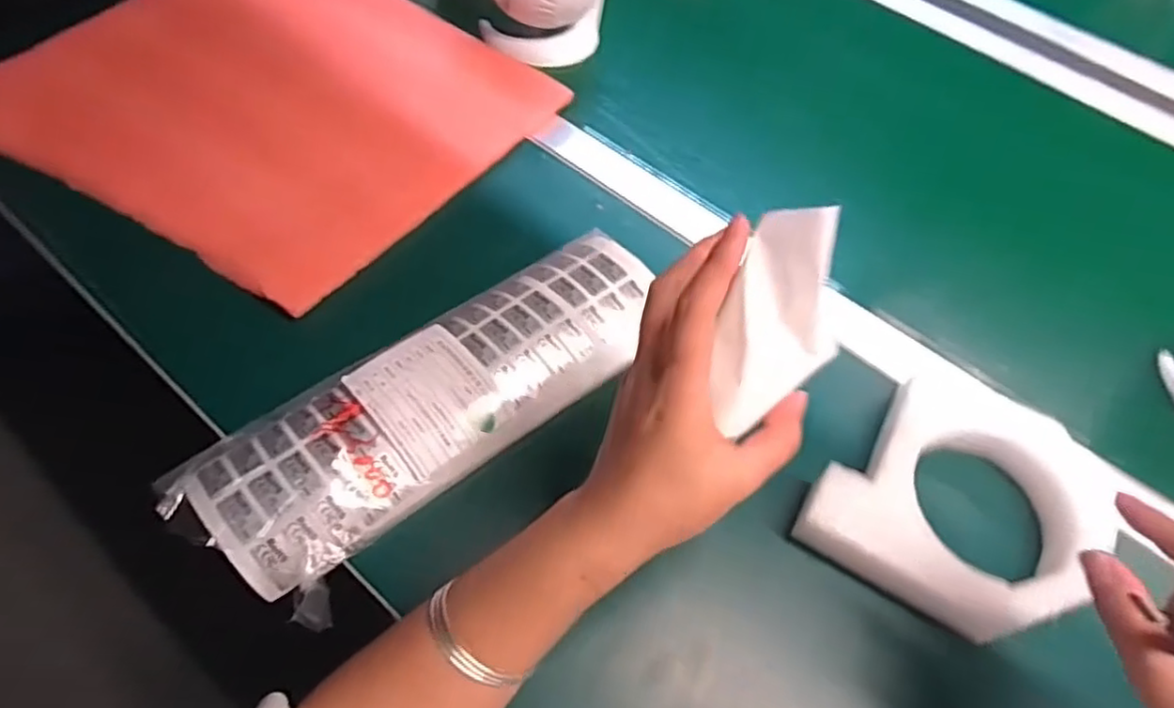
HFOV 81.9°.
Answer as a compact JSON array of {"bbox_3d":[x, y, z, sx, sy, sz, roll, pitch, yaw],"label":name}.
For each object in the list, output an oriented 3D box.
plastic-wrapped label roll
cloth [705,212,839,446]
[{"bbox_3d":[-0.091,0.024,0.450,0.330,0.031,0.119,-39,68,-24],"label":"plastic-wrapped label roll"},{"bbox_3d":[0.089,-0.014,0.309,0.048,0.011,0.103,16,97,6],"label":"cloth"}]

